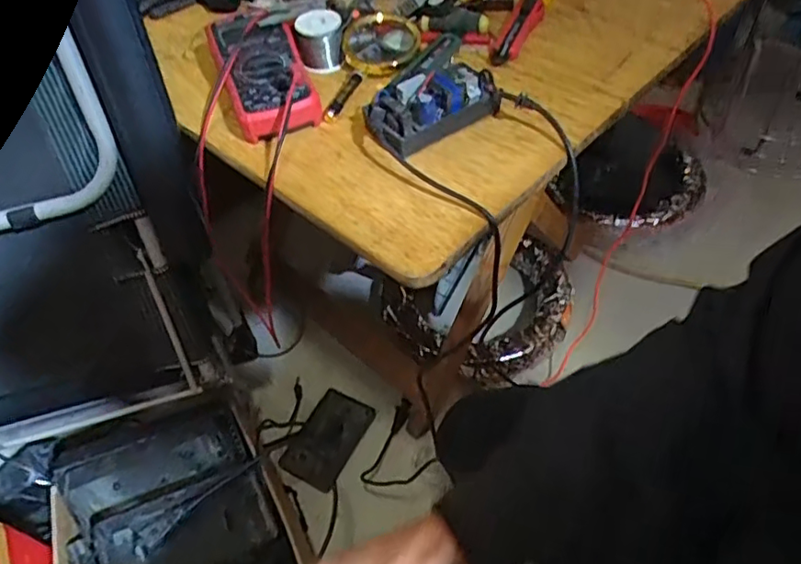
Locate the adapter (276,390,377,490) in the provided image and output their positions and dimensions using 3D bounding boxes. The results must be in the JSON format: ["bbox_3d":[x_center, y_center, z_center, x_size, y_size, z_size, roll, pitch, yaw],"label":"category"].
[{"bbox_3d":[-0.121,0.258,1.006,0.099,0.031,0.159,19,55,19],"label":"adapter"}]

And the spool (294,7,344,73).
[{"bbox_3d":[-0.090,-0.273,0.682,0.050,0.054,0.050,-10,51,-3],"label":"spool"}]

